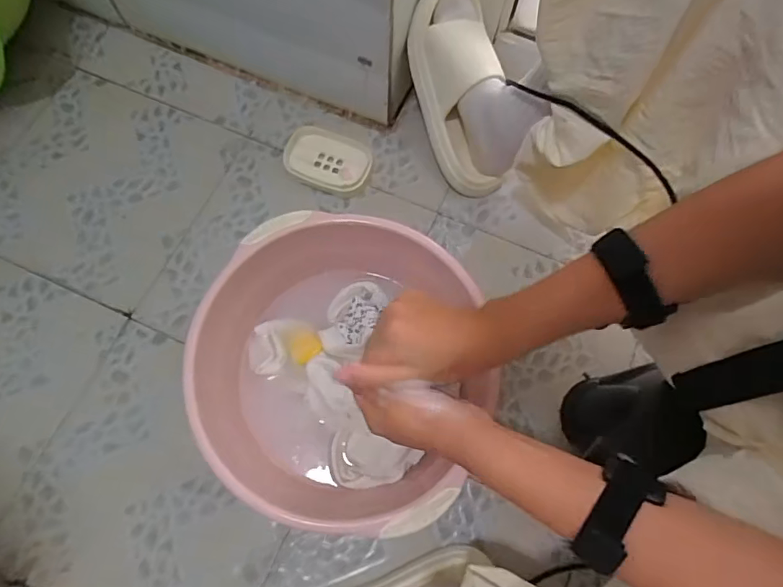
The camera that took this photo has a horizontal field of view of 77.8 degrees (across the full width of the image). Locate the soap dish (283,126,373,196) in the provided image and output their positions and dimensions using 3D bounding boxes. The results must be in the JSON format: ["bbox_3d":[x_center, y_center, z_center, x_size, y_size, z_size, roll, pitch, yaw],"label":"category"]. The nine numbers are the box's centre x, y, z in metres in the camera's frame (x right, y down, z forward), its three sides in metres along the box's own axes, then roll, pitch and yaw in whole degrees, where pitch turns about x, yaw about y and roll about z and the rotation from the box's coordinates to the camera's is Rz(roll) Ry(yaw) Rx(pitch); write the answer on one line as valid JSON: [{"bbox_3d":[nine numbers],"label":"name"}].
[{"bbox_3d":[-0.088,-0.188,0.679,0.116,0.021,0.088,19,71,5],"label":"soap dish"}]

